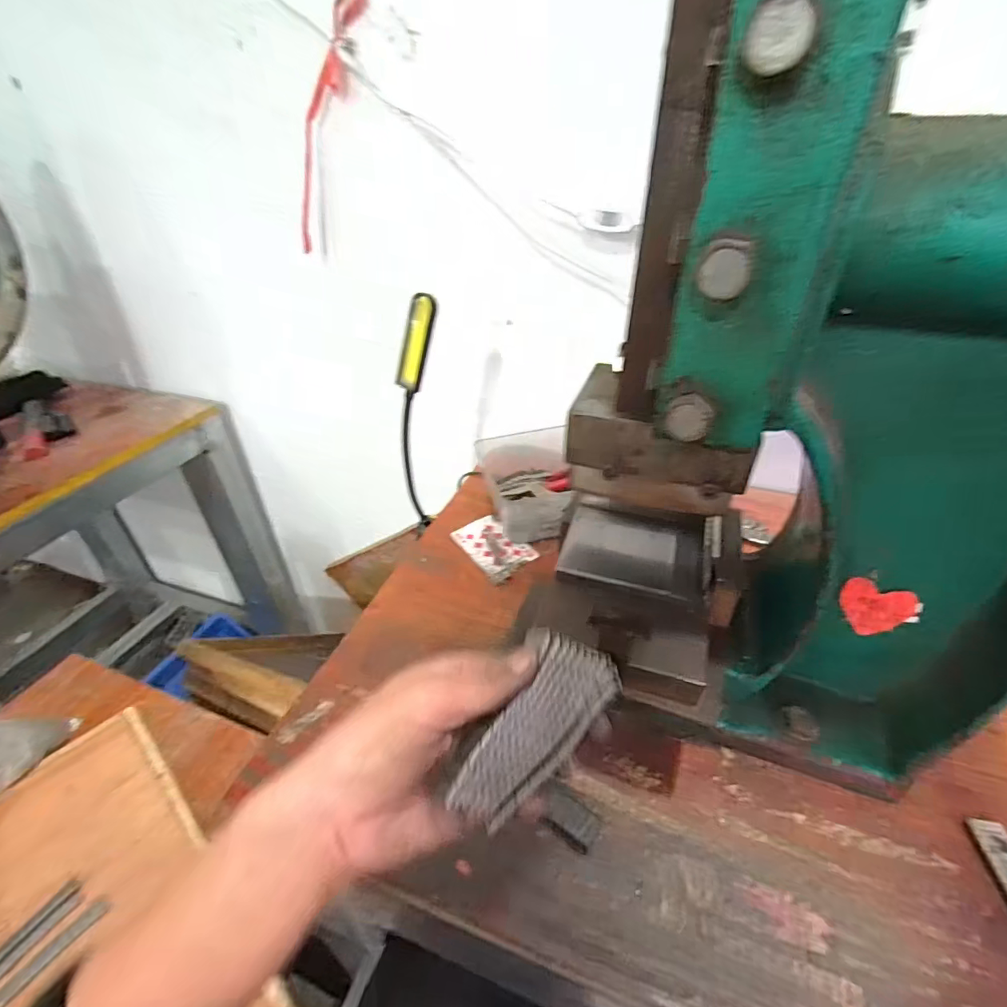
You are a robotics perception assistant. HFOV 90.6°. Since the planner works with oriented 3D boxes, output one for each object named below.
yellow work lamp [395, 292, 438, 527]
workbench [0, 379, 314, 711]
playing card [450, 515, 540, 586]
[{"bbox_3d":[-0.081,-0.078,0.488,0.043,0.242,0.056,-10,38,-13],"label":"yellow work lamp"},{"bbox_3d":[-0.829,0.197,0.957,0.578,0.716,0.526,12,38,16],"label":"workbench"},{"bbox_3d":[-0.011,0.045,0.523,0.058,0.004,0.091,-24,42,-28],"label":"playing card"}]

